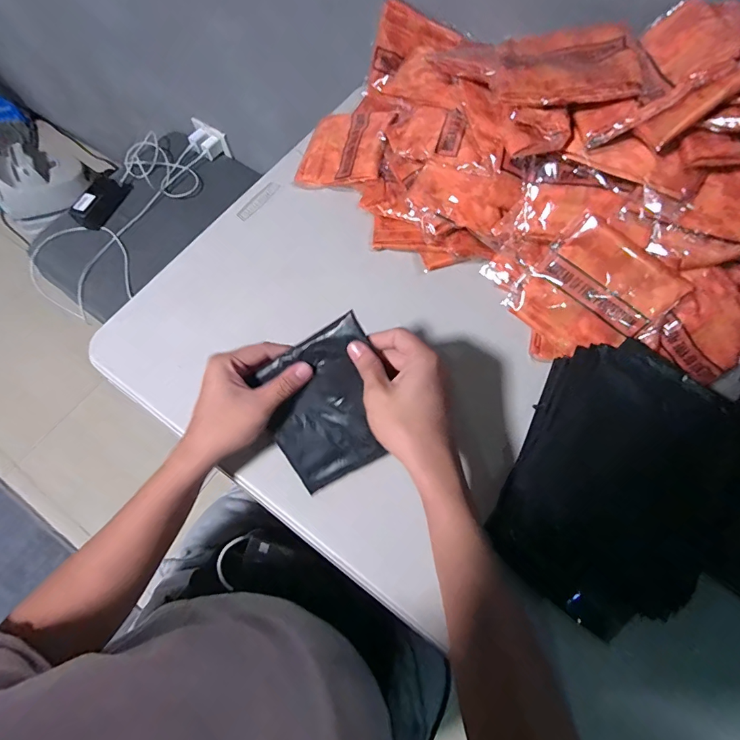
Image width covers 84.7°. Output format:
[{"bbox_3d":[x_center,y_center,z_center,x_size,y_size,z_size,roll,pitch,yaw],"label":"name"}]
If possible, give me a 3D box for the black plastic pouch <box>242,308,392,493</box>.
[{"bbox_3d":[-0.036,0.035,0.388,0.129,0.011,0.132,-31,94,9],"label":"black plastic pouch"}]

